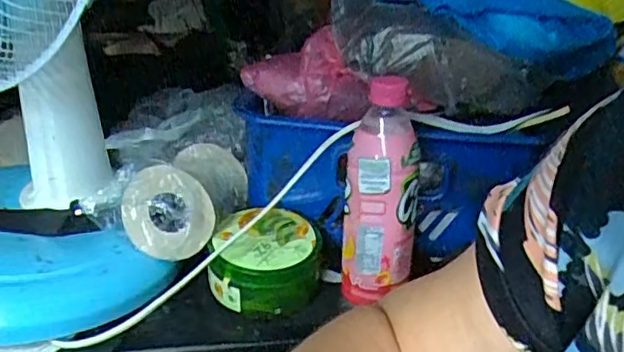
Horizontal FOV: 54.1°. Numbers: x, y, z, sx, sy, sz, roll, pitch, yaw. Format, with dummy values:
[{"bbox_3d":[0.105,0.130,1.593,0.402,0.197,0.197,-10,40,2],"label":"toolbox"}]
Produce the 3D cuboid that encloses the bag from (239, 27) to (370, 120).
[{"bbox_3d":[-0.005,-0.104,0.619,0.054,0.080,0.134,-17,31,-40],"label":"bag"}]

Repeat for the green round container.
[{"bbox_3d":[-0.044,0.077,0.572,0.101,0.060,0.092,1,23,-7],"label":"green round container"}]

